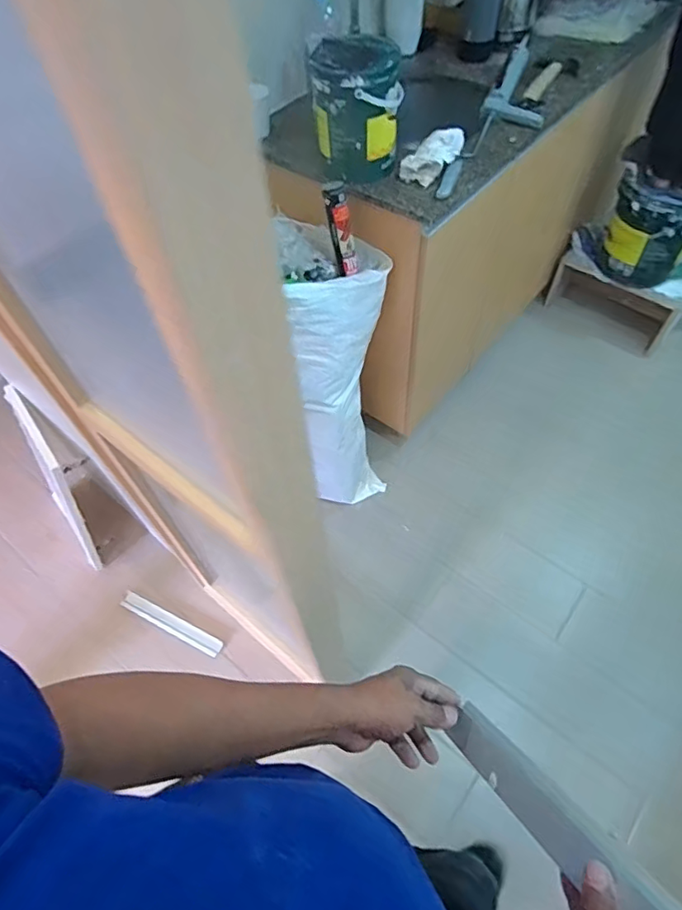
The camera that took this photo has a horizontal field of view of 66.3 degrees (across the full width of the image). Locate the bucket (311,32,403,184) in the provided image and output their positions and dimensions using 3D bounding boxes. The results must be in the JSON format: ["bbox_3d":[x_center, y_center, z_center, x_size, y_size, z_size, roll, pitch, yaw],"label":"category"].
[{"bbox_3d":[0.031,-0.726,1.089,0.170,0.206,0.188,-7,57,-1],"label":"bucket"}]

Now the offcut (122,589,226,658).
[{"bbox_3d":[-0.493,0.485,1.508,0.336,0.027,0.048,22,61,17],"label":"offcut"}]

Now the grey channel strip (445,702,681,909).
[{"bbox_3d":[0.183,0.306,0.418,0.041,0.328,0.027,-29,101,-14],"label":"grey channel strip"}]

